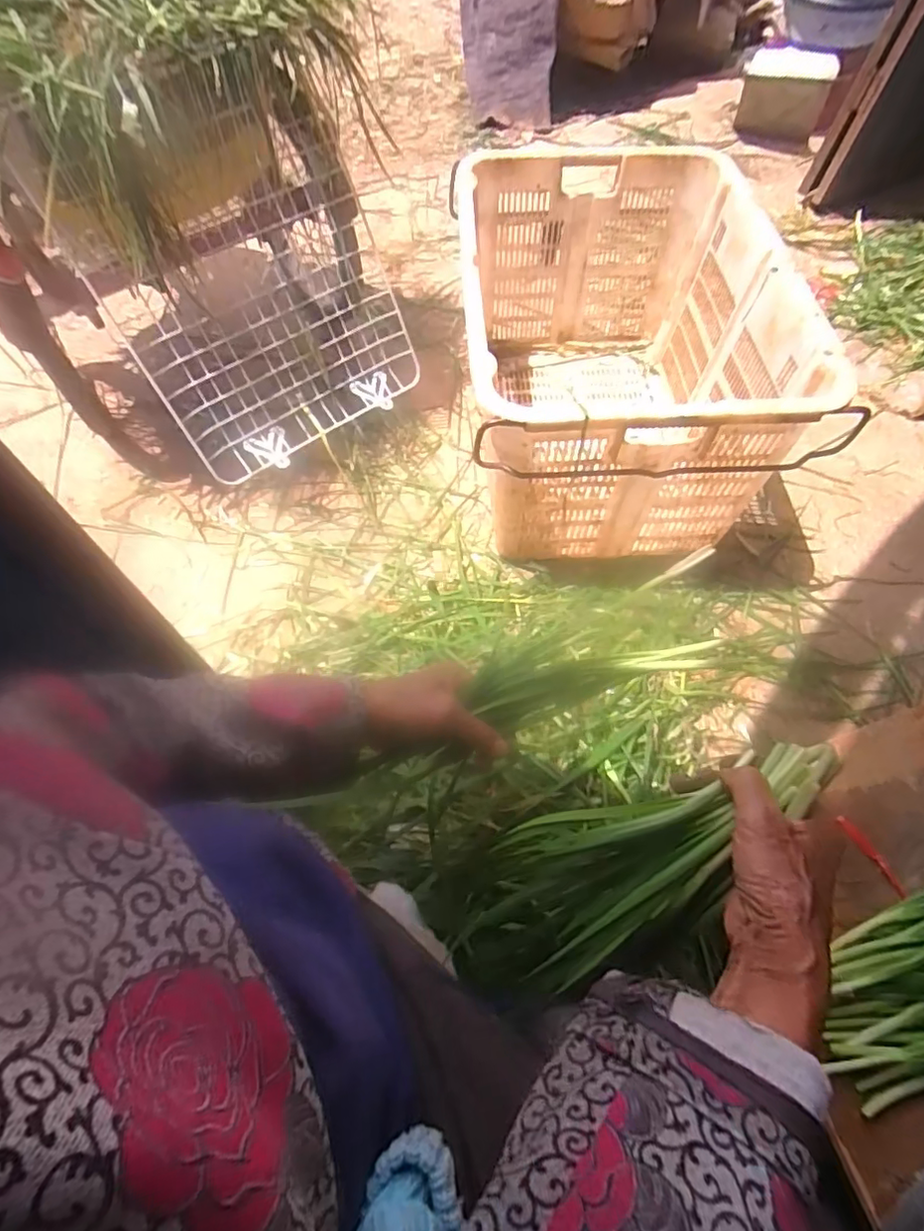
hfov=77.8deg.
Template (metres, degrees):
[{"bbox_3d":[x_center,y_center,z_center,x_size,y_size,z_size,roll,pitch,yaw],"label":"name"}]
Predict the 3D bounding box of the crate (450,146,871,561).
[{"bbox_3d":[0.254,-0.488,1.036,0.495,0.404,0.745,-3,66,-1],"label":"crate"}]

